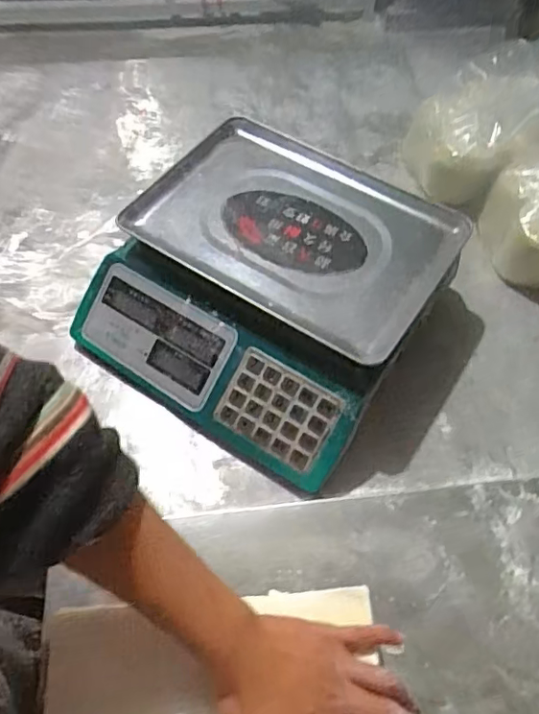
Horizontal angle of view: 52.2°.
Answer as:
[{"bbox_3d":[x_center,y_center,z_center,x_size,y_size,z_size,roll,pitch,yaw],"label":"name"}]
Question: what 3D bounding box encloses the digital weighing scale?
[{"bbox_3d":[-0.002,-0.081,0.629,0.350,0.106,0.342,31,63,17],"label":"digital weighing scale"}]

